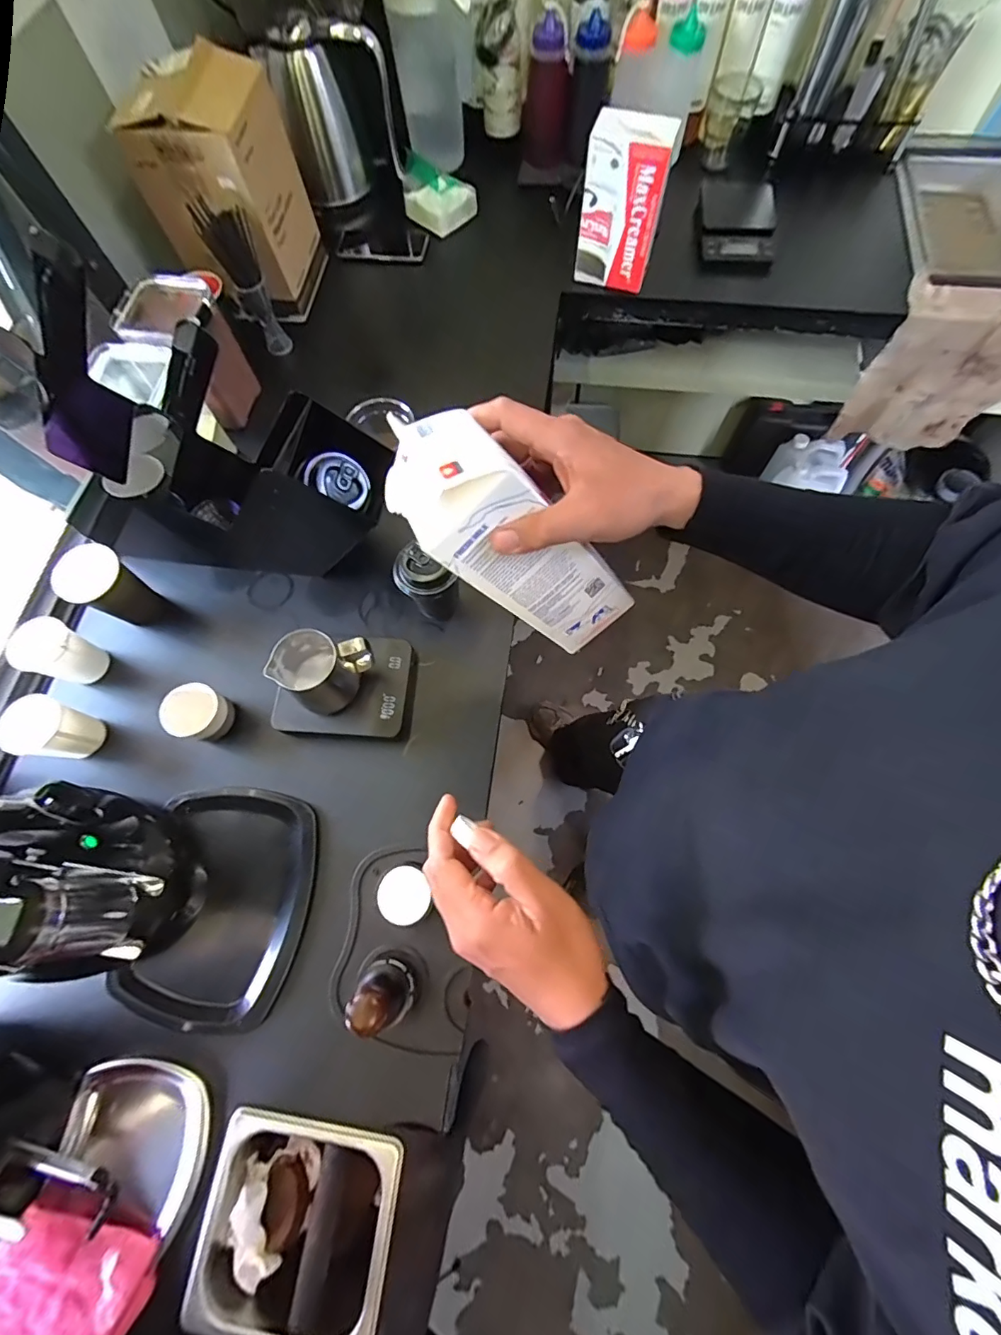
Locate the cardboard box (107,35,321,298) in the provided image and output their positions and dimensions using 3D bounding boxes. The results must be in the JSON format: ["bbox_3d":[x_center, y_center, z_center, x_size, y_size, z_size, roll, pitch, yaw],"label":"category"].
[{"bbox_3d":[-0.410,-0.718,0.732,0.162,0.214,0.179,12,71,6],"label":"cardboard box"}]

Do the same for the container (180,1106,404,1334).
[{"bbox_3d":[-0.190,0.536,0.490,0.180,0.095,0.159,6,70,4],"label":"container"}]

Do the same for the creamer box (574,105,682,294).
[{"bbox_3d":[0.193,-0.731,0.779,0.119,0.208,0.057,20,72,8],"label":"creamer box"}]

